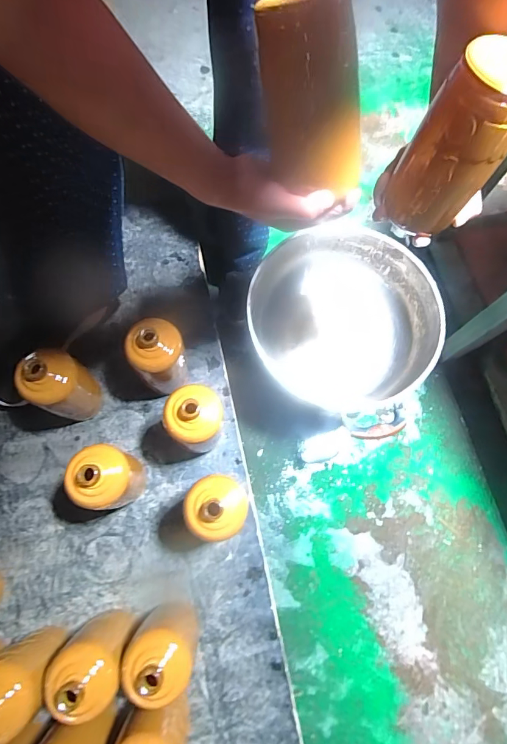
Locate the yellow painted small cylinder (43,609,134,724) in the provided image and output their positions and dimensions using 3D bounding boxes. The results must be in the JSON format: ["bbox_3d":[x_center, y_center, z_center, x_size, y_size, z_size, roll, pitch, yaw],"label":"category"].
[{"bbox_3d":[-0.200,0.373,0.530,0.080,0.180,0.083,1,75,-4],"label":"yellow painted small cylinder"}]

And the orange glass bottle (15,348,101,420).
[{"bbox_3d":[-0.291,0.024,0.628,0.075,0.185,0.081,1,74,-4],"label":"orange glass bottle"}]

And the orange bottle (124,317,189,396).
[{"bbox_3d":[-0.149,-0.016,0.650,0.085,0.180,0.074,-16,77,-9],"label":"orange bottle"}]

